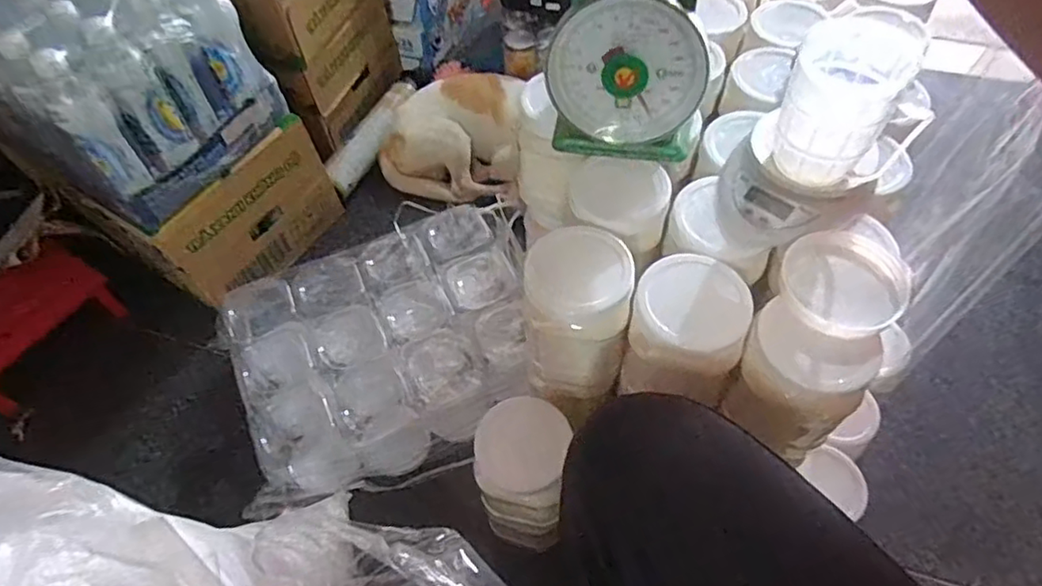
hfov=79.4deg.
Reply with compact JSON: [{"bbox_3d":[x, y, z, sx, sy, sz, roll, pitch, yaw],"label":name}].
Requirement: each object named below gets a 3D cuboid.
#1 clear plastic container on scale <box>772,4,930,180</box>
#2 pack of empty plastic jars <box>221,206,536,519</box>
[{"bbox_3d":[0.249,-0.151,0.493,0.086,0.094,0.089,24,63,18],"label":"clear plastic container on scale"},{"bbox_3d":[-0.190,0.075,0.879,0.385,0.145,0.298,-23,59,-10],"label":"pack of empty plastic jars"}]

